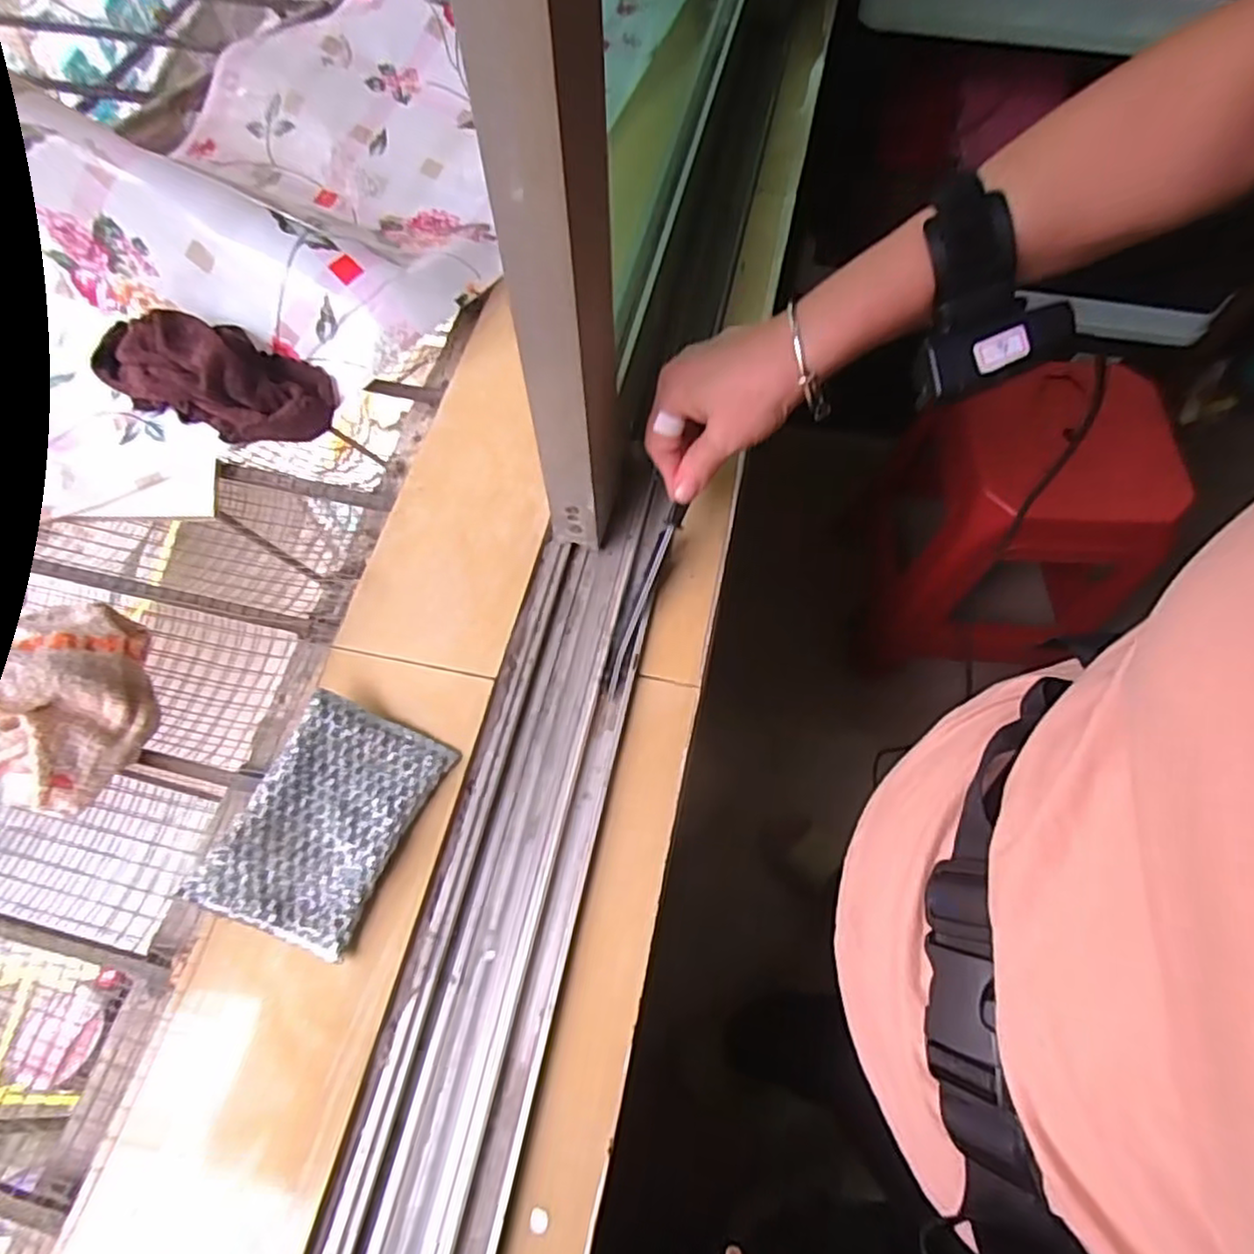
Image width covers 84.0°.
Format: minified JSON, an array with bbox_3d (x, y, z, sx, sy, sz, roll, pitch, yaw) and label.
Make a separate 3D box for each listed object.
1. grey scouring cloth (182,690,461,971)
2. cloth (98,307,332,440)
[{"bbox_3d":[-0.171,0.111,0.403,0.089,0.033,0.130,20,65,11],"label":"grey scouring cloth"},{"bbox_3d":[-0.326,-0.202,0.539,0.187,0.047,0.084,19,66,13],"label":"cloth"}]

